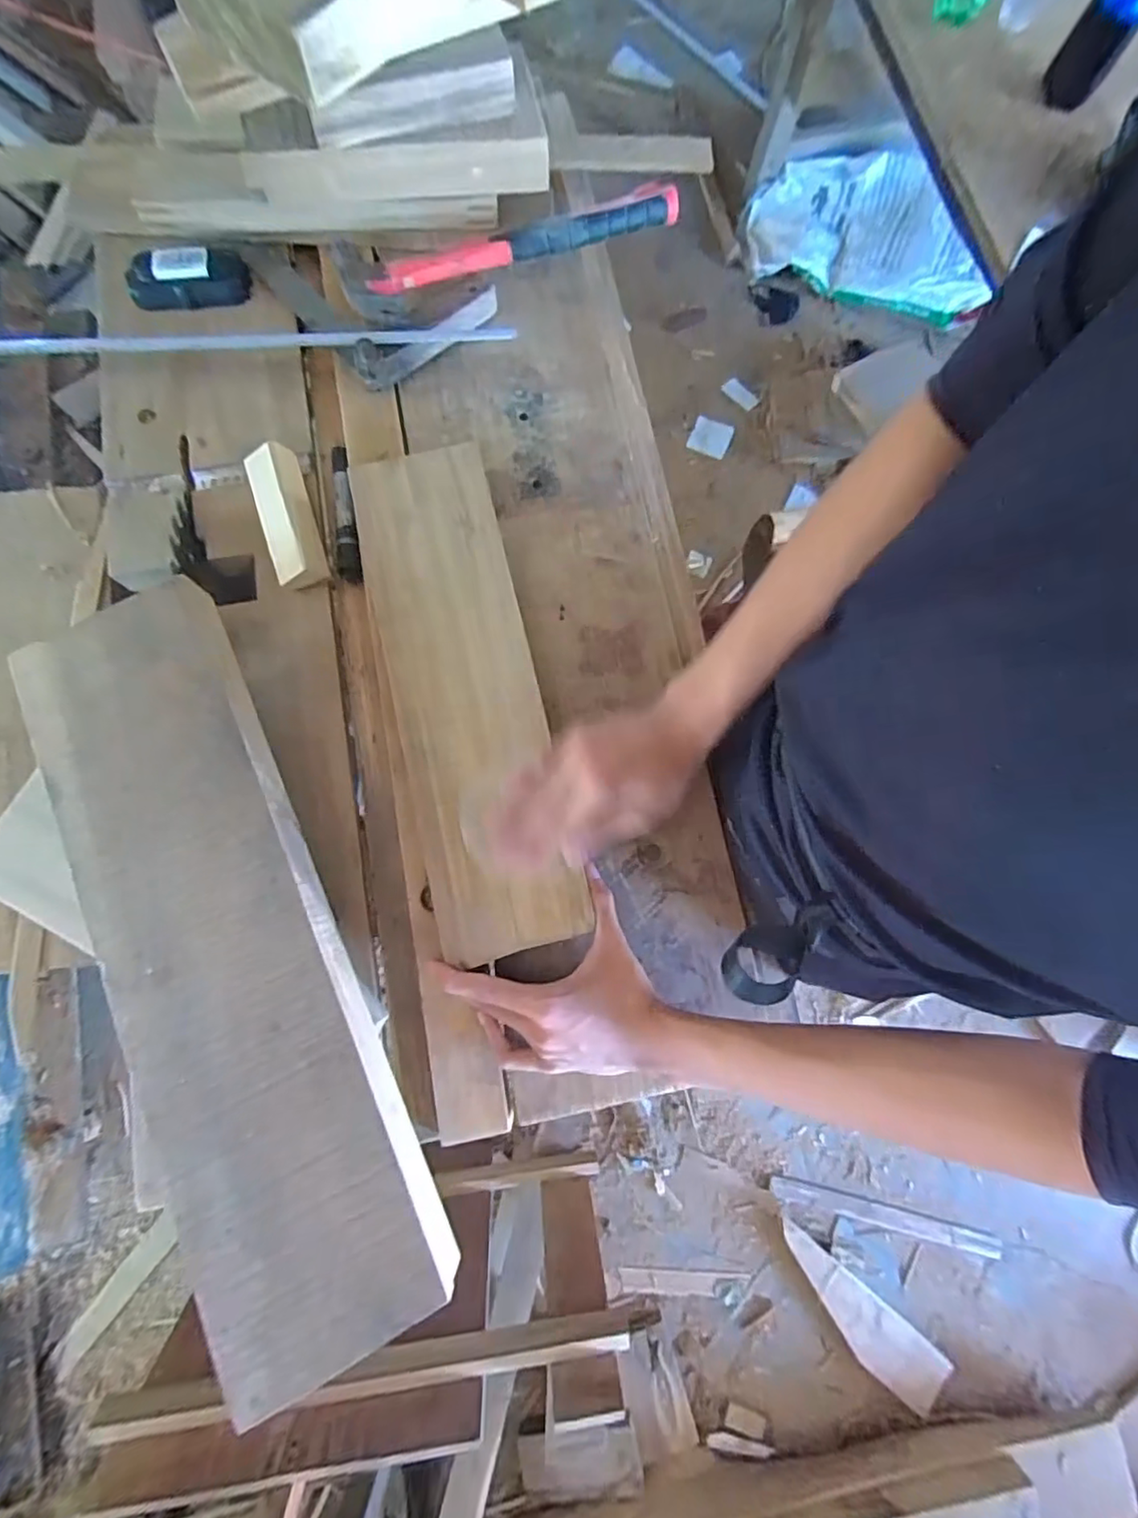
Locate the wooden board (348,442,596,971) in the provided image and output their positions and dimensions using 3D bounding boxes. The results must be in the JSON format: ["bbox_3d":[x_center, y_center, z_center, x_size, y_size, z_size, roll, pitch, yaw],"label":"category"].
[{"bbox_3d":[-0.085,-0.058,0.475,0.118,0.026,0.410,-12,80,-3],"label":"wooden board"}]

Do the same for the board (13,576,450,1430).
[{"bbox_3d":[-0.236,0.126,0.402,0.144,0.032,0.506,-24,80,-5],"label":"board"}]

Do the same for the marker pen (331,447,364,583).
[{"bbox_3d":[-0.207,-0.224,0.544,0.023,0.017,0.131,-9,79,-3],"label":"marker pen"}]

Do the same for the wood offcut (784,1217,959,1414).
[{"bbox_3d":[0.563,1.093,1.160,0.376,0.042,0.114,39,81,7],"label":"wood offcut"}]

